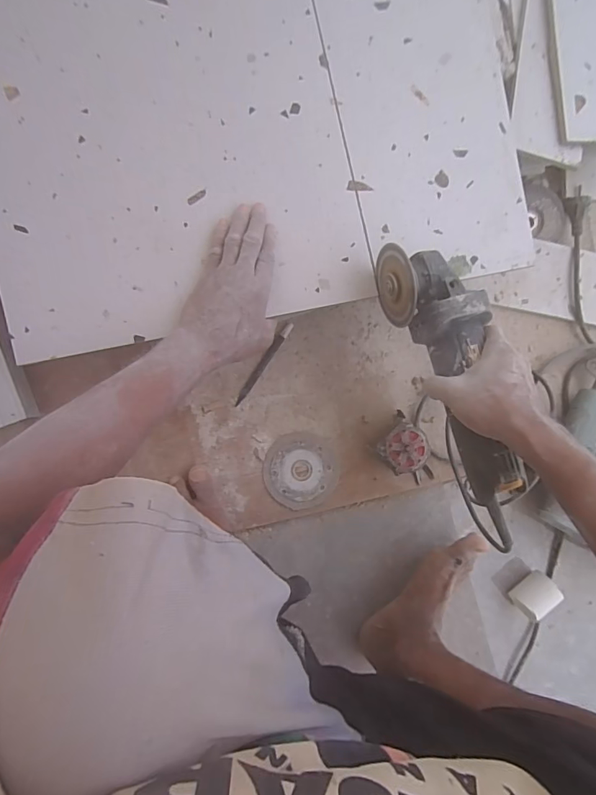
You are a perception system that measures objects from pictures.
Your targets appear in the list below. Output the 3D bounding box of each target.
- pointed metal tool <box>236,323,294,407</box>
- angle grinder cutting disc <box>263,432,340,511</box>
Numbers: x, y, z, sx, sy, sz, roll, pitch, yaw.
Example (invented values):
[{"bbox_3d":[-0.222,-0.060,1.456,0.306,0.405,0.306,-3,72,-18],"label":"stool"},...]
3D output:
[{"bbox_3d":[-0.047,-0.046,0.574,0.012,0.007,0.130,35,88,-5],"label":"pointed metal tool"},{"bbox_3d":[0.005,0.101,0.583,0.101,0.005,0.101,0,91,-5],"label":"angle grinder cutting disc"}]

